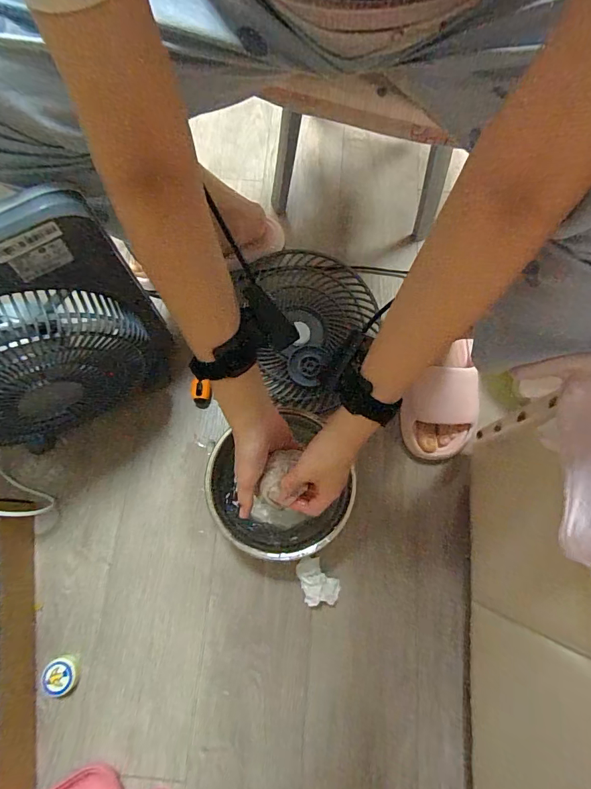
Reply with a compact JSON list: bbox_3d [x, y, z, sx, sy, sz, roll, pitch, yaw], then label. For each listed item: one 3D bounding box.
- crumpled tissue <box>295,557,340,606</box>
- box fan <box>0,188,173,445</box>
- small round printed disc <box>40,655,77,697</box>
[{"bbox_3d":[0.032,0.254,0.563,0.050,0.033,0.066,-16,74,-4],"label":"crumpled tissue"},{"bbox_3d":[-0.311,-0.040,0.464,0.276,0.284,0.100,-32,76,-8],"label":"box fan"},{"bbox_3d":[-0.307,0.367,0.537,0.040,0.014,0.048,12,74,4],"label":"small round printed disc"}]

